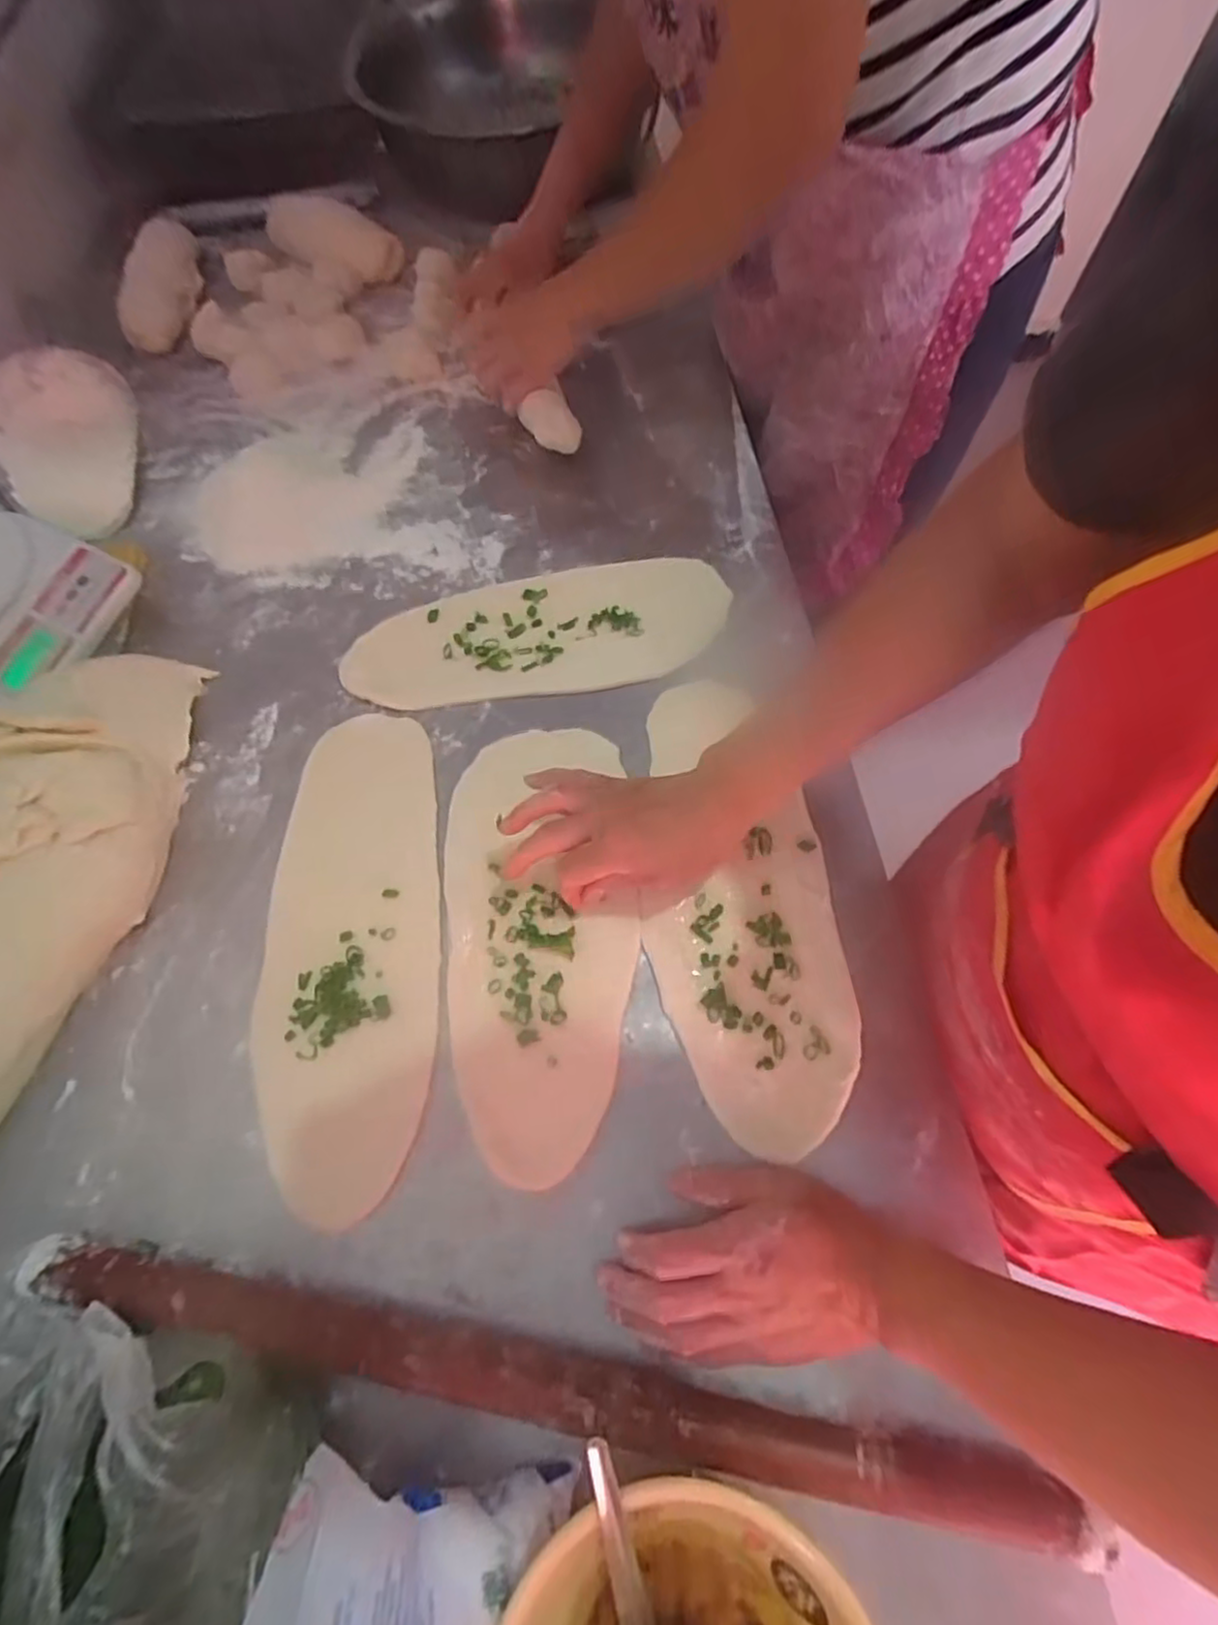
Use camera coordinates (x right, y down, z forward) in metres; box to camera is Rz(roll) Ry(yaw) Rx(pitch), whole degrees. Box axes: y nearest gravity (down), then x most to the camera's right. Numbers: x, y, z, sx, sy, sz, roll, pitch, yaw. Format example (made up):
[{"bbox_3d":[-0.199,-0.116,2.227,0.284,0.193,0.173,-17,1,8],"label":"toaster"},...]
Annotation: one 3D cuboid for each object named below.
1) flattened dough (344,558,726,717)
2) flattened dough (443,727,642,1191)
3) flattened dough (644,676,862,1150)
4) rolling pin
[{"bbox_3d":[-0.060,-0.157,0.580,0.313,0.013,0.126,-9,65,-1],"label":"flattened dough"},{"bbox_3d":[-0.048,0.075,0.472,0.128,0.011,0.307,-7,63,-1],"label":"flattened dough"},{"bbox_3d":[0.087,0.049,0.472,0.125,0.012,0.326,-7,65,-1],"label":"flattened dough"},{"bbox_3d":[-0.050,0.295,0.354,0.545,0.030,0.027,9,65,7],"label":"rolling pin"}]

